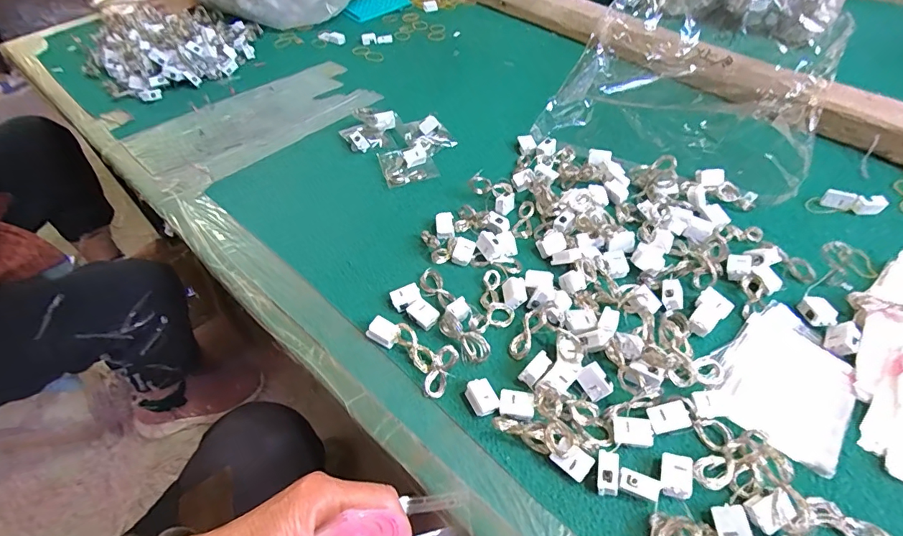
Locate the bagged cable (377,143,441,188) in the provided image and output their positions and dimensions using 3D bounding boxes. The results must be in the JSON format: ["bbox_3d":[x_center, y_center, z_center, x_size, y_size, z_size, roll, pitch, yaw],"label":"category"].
[{"bbox_3d":[-0.056,-0.132,0.582,0.068,0.014,0.064,-11,50,-6],"label":"bagged cable"}]

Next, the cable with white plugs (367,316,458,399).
[{"bbox_3d":[-0.037,0.071,0.398,0.087,0.025,0.038,30,57,26],"label":"cable with white plugs"}]

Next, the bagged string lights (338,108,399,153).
[{"bbox_3d":[-0.111,-0.191,0.620,0.073,0.032,0.054,-23,52,-15],"label":"bagged string lights"}]

